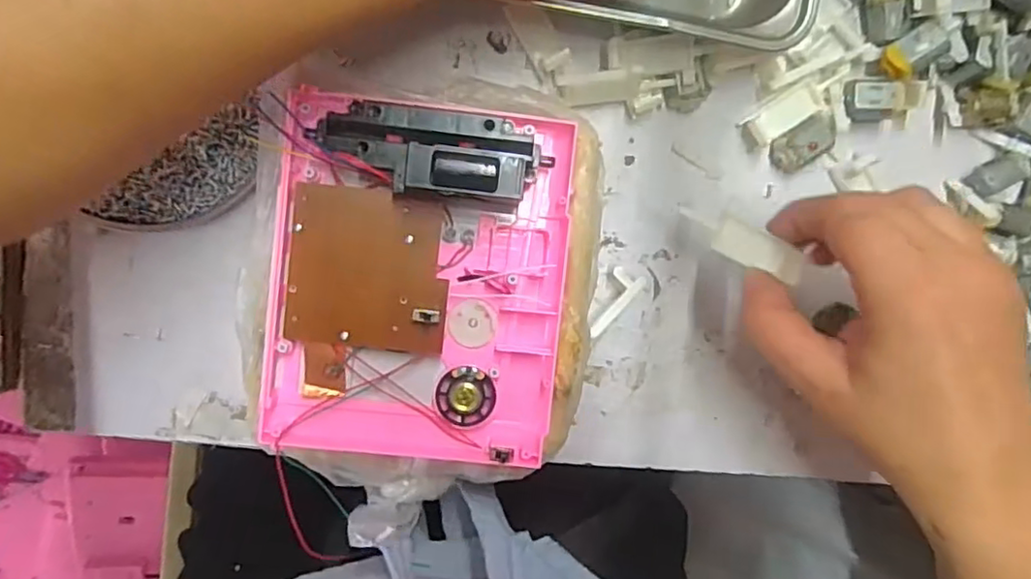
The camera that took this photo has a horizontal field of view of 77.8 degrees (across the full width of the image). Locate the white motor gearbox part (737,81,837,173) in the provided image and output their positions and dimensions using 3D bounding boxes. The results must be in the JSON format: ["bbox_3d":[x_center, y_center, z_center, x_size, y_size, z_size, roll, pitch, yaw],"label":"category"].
[{"bbox_3d":[0.144,-0.083,0.332,0.041,0.014,0.036,-32,97,0],"label":"white motor gearbox part"}]

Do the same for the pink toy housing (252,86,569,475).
[{"bbox_3d":[-0.044,0.000,0.294,0.133,0.024,0.168,6,96,-4],"label":"pink toy housing"}]

